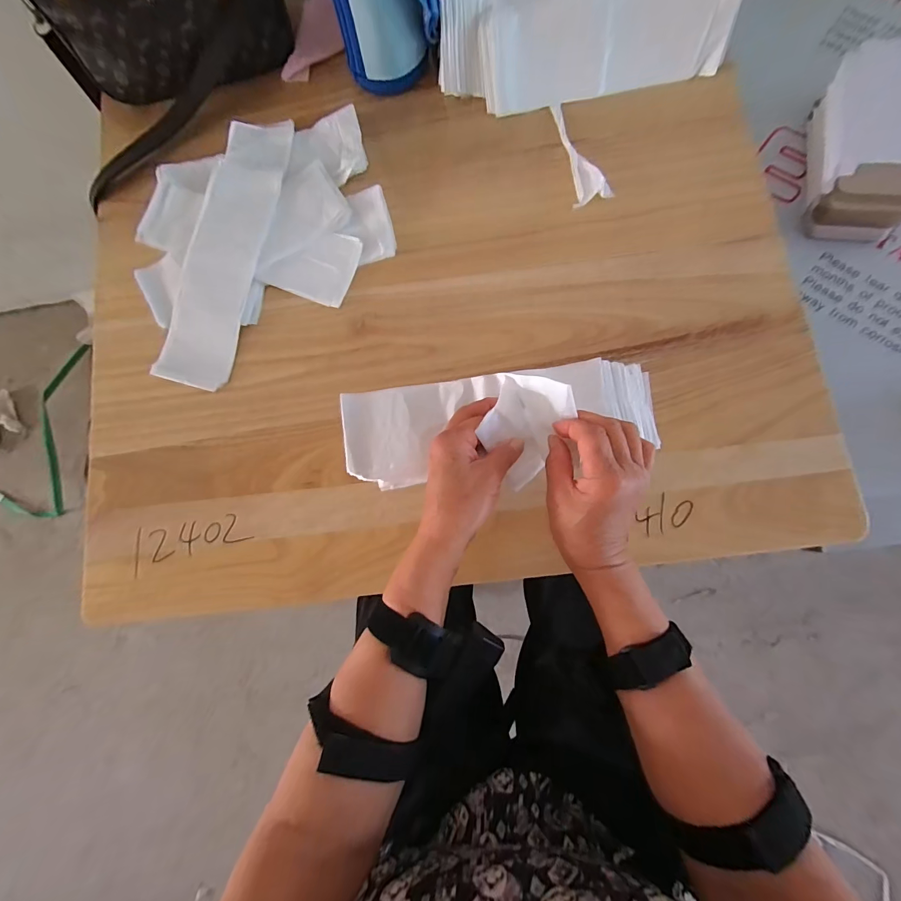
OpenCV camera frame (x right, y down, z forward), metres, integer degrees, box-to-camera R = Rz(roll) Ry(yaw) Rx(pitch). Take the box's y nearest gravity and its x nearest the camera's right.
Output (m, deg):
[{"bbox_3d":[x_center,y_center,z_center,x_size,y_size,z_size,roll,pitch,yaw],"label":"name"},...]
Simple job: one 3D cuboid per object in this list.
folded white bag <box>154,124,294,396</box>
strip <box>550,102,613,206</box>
[{"bbox_3d":[-0.256,-0.232,0.450,0.083,0.011,0.325,12,83,3],"label":"folded white bag"},{"bbox_3d":[0.143,-0.344,0.446,0.040,0.020,0.138,-15,83,-1],"label":"strip"}]

